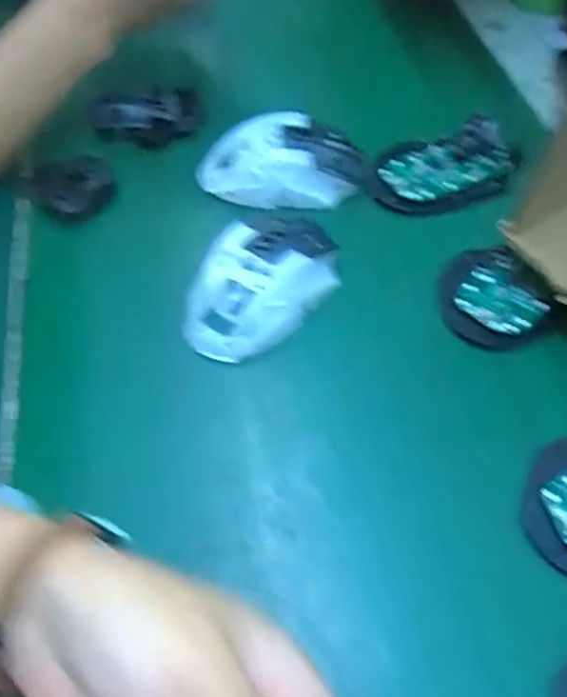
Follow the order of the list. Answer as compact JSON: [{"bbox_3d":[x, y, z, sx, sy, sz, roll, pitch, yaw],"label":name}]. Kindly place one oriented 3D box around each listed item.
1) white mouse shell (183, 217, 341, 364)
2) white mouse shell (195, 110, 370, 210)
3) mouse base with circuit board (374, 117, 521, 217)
[{"bbox_3d":[-0.014,-0.042,0.360,0.062,0.032,0.107,36,64,22],"label":"white mouse shell"},{"bbox_3d":[0.001,-0.133,0.422,0.118,0.031,0.063,-12,57,-7],"label":"white mouse shell"},{"bbox_3d":[0.116,-0.135,0.430,0.108,0.020,0.068,-16,57,-9],"label":"mouse base with circuit board"}]

